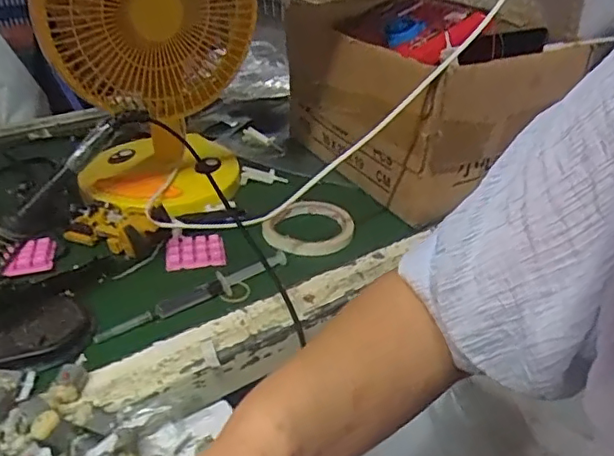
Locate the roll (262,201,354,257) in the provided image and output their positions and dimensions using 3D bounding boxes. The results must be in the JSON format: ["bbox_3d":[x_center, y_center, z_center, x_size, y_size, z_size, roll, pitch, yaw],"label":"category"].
[{"bbox_3d":[0.003,0.000,0.632,0.095,0.011,0.098,0,33,0],"label":"roll"}]

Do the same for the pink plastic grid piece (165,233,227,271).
[{"bbox_3d":[-0.116,0.024,0.594,0.059,0.014,0.041,-7,34,-12],"label":"pink plastic grid piece"}]

